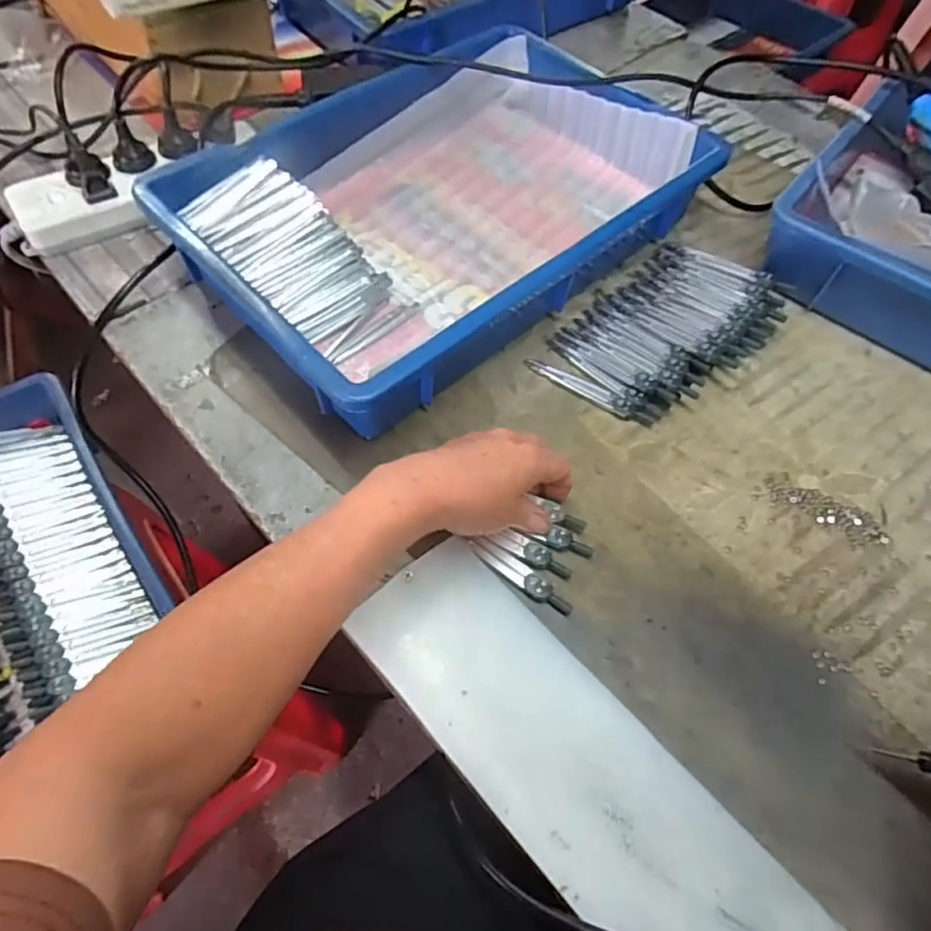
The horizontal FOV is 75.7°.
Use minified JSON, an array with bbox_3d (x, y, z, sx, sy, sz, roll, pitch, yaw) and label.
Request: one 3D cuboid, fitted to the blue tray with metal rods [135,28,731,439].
[{"bbox_3d":[-0.014,-0.231,0.528,0.423,0.075,0.283,-37,68,-21],"label":"blue tray with metal rods"}]

